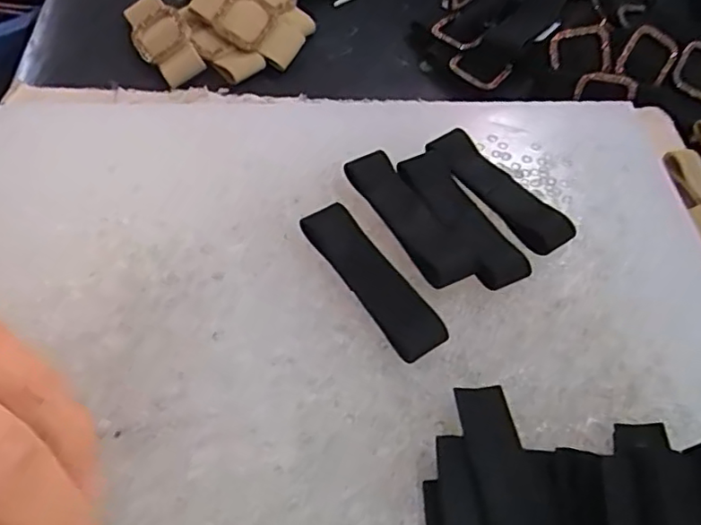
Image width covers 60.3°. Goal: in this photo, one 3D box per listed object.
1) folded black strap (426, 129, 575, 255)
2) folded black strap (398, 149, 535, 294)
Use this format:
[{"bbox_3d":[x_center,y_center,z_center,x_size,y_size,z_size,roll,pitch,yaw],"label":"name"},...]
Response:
[{"bbox_3d":[0.053,-0.026,0.216,0.019,0.006,0.058,-36,66,-24],"label":"folded black strap"},{"bbox_3d":[0.038,-0.016,0.207,0.016,0.004,0.057,-26,63,-19],"label":"folded black strap"}]

